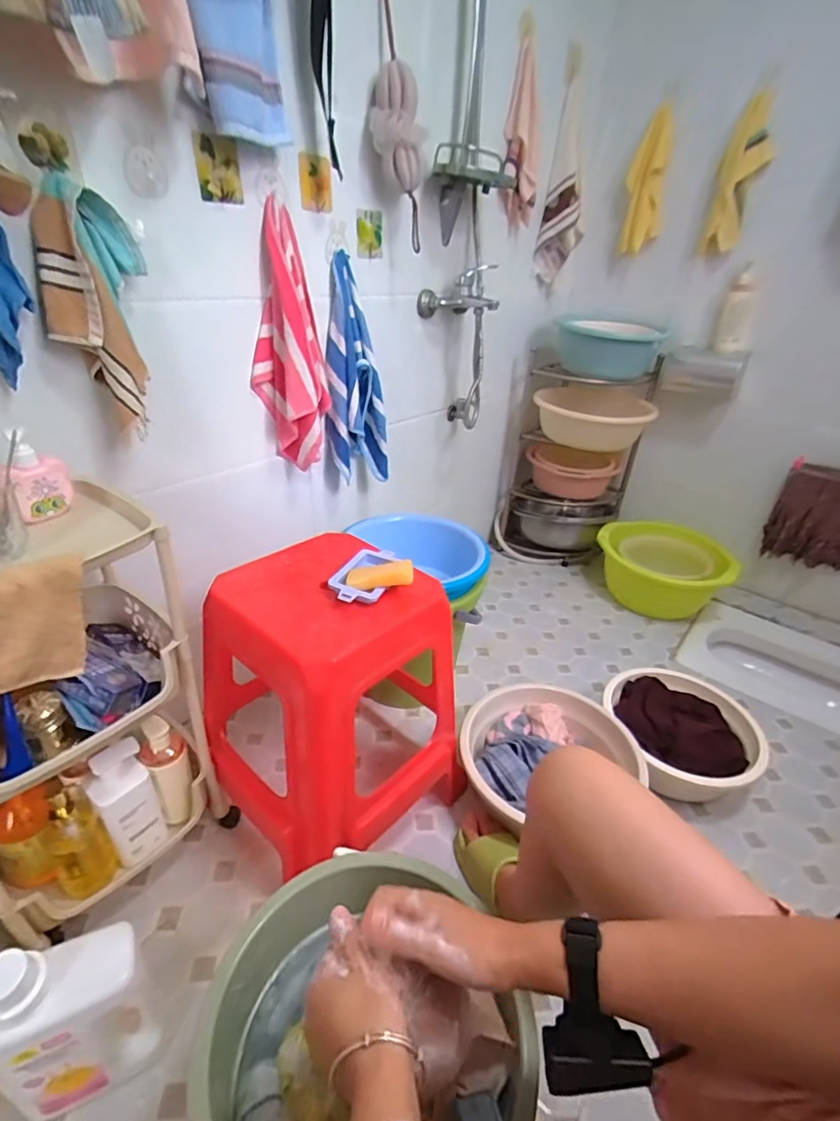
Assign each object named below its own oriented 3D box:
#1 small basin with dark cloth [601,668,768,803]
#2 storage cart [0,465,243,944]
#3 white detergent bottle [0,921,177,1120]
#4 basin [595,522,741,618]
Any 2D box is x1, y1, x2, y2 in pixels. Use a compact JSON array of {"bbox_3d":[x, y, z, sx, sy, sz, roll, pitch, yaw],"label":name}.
[{"bbox_3d":[0.605,0.384,1.136,0.353,0.116,0.321,2,30,-1],"label":"small basin with dark cloth"},{"bbox_3d":[-0.489,0.220,0.722,0.231,0.563,0.310,21,35,28],"label":"storage cart"},{"bbox_3d":[-0.397,0.528,0.598,0.149,0.270,0.075,-19,36,-32],"label":"white detergent bottle"},{"bbox_3d":[0.785,0.047,1.669,0.376,0.206,0.410,2,30,-1],"label":"basin"}]

